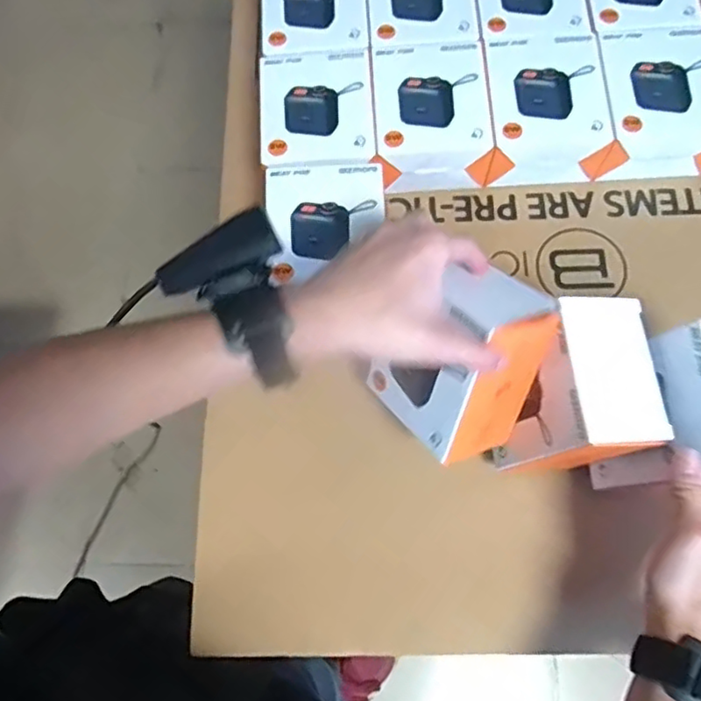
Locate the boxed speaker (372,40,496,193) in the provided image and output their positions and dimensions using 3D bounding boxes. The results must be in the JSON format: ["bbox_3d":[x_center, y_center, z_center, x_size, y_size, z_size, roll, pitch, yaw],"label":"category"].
[{"bbox_3d":[0.071,-0.208,0.554,0.096,0.059,0.114,-3,72,1],"label":"boxed speaker"}]

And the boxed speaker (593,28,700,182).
[{"bbox_3d":[0.266,-0.218,0.544,0.100,0.055,0.116,-3,72,0],"label":"boxed speaker"}]

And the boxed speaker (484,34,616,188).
[{"bbox_3d":[0.172,-0.214,0.550,0.105,0.057,0.116,-2,72,1],"label":"boxed speaker"}]

